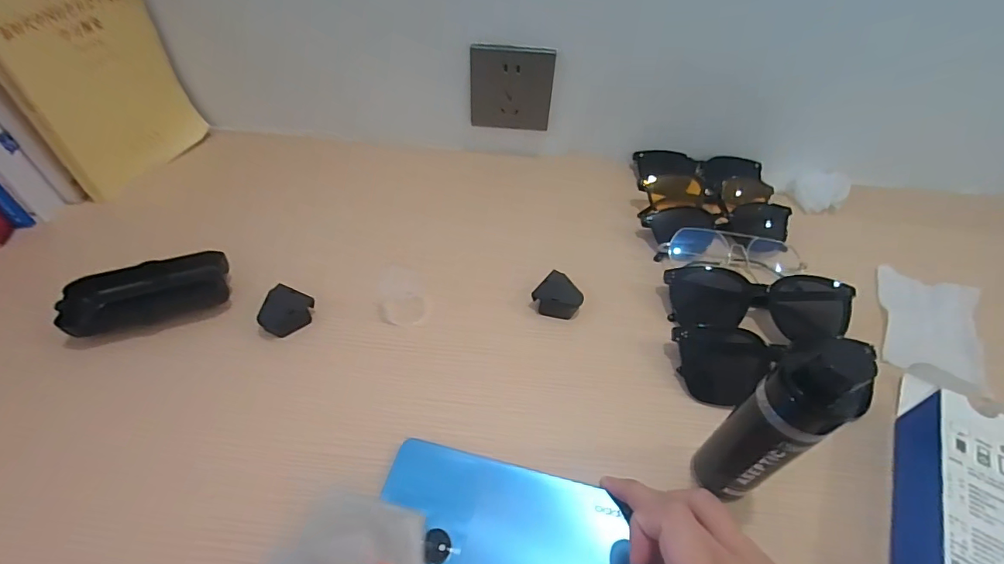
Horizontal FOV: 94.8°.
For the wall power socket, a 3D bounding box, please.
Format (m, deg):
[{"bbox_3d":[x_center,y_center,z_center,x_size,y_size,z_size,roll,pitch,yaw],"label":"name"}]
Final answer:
[{"bbox_3d":[0.010,-0.202,0.484,0.084,0.082,0.016,6,48,1],"label":"wall power socket"}]

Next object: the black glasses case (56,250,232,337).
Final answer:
[{"bbox_3d":[-0.279,0.007,0.368,0.110,0.025,0.051,-18,52,-19],"label":"black glasses case"}]

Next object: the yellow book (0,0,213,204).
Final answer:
[{"bbox_3d":[-0.366,-0.196,0.418,0.030,0.197,0.140,18,50,12],"label":"yellow book"}]

